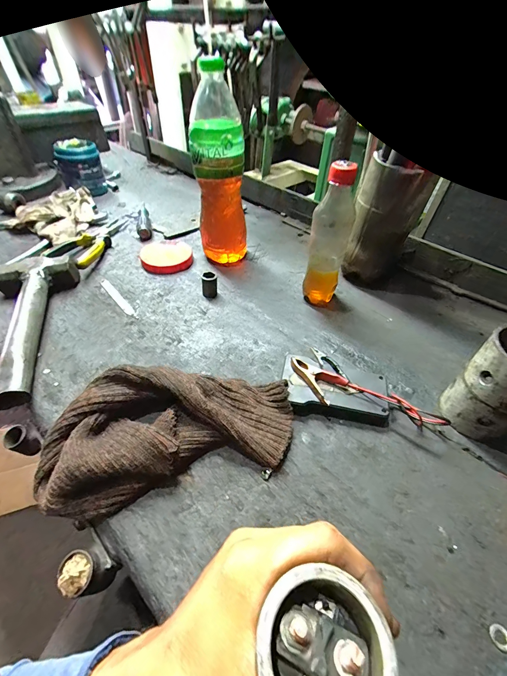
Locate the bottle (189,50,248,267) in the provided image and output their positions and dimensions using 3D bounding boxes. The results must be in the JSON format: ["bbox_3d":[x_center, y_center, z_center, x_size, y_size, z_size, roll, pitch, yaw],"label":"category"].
[{"bbox_3d":[-0.053,-0.250,0.475,0.074,0.265,0.081,-5,46,-7],"label":"bottle"}]

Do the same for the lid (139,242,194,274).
[{"bbox_3d":[-0.151,-0.143,0.529,0.087,0.025,0.072,-9,46,-11],"label":"lid"}]

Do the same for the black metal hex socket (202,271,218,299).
[{"bbox_3d":[-0.068,-0.081,0.472,0.023,0.035,0.024,-5,46,-7],"label":"black metal hex socket"}]

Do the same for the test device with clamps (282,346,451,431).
[{"bbox_3d":[0.107,0.054,0.345,0.145,0.034,0.084,6,45,3],"label":"test device with clamps"}]

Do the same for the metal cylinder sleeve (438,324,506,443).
[{"bbox_3d":[0.248,0.047,0.303,0.068,0.113,0.063,1,45,-1],"label":"metal cylinder sleeve"}]

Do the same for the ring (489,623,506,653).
[{"bbox_3d":[0.175,0.211,0.213,0.014,0.004,0.015,1,45,-1],"label":"ring"}]

